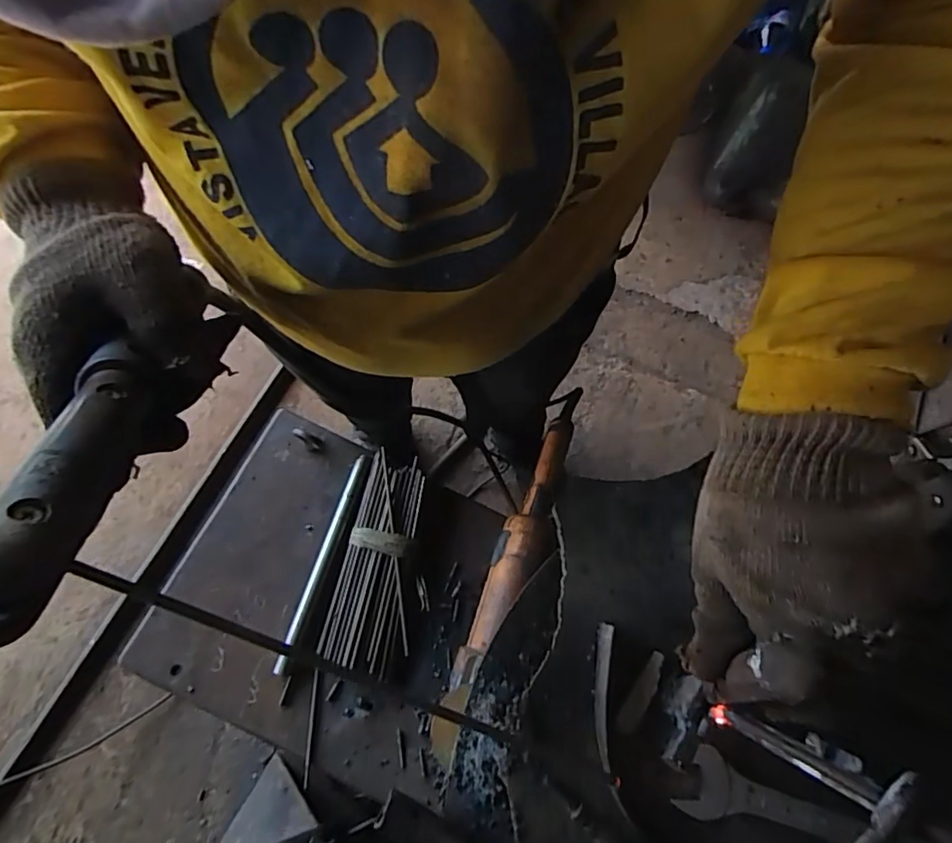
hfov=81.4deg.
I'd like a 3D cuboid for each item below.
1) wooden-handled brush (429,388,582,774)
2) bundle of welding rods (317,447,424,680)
[{"bbox_3d":[0.046,0.149,0.618,0.053,0.066,0.433,21,71,5],"label":"wooden-handled brush"},{"bbox_3d":[-0.105,0.153,0.617,0.084,0.023,0.226,12,71,2],"label":"bundle of welding rods"}]

